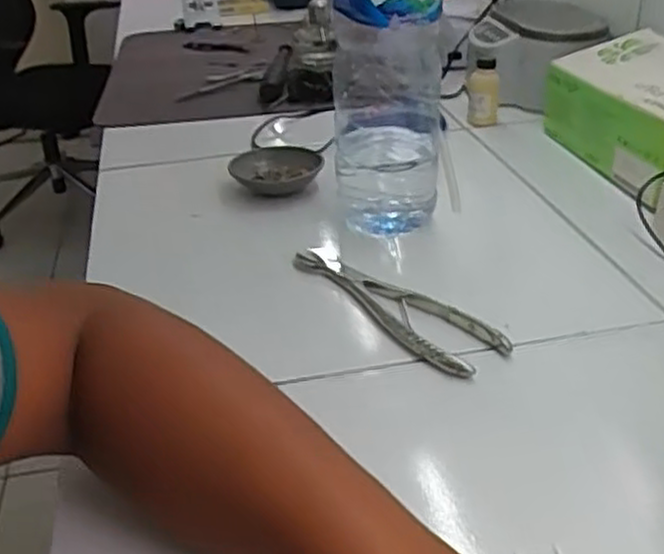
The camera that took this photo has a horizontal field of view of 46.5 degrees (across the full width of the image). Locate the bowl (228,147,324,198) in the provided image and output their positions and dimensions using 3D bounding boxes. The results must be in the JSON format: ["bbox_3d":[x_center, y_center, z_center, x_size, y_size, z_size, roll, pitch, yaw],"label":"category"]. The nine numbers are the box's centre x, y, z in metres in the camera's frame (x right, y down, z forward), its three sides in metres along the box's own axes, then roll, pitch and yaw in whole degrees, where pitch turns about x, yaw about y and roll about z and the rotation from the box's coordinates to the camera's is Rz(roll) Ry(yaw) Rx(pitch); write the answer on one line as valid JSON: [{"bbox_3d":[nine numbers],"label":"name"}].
[{"bbox_3d":[-0.052,-0.099,0.739,0.085,0.026,0.085,-2,30,1],"label":"bowl"}]

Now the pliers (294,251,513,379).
[{"bbox_3d":[0.038,0.020,0.549,0.051,0.011,0.183,-26,38,-34],"label":"pliers"}]

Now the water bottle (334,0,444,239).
[{"bbox_3d":[0.044,-0.185,0.611,0.092,0.294,0.100,-2,30,0],"label":"water bottle"}]

